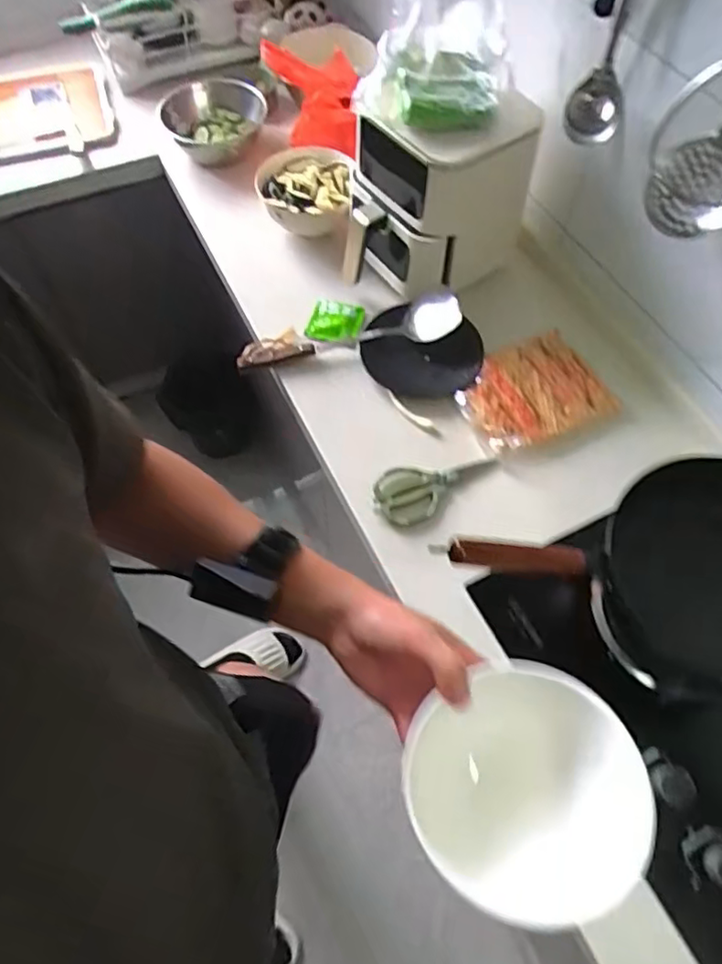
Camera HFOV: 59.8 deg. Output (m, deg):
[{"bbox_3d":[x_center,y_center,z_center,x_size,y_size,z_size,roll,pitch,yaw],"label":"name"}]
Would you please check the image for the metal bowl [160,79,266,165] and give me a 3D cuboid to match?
[{"bbox_3d":[-0.341,-0.800,1.399,0.234,0.084,0.266,2,60,1],"label":"metal bowl"}]

